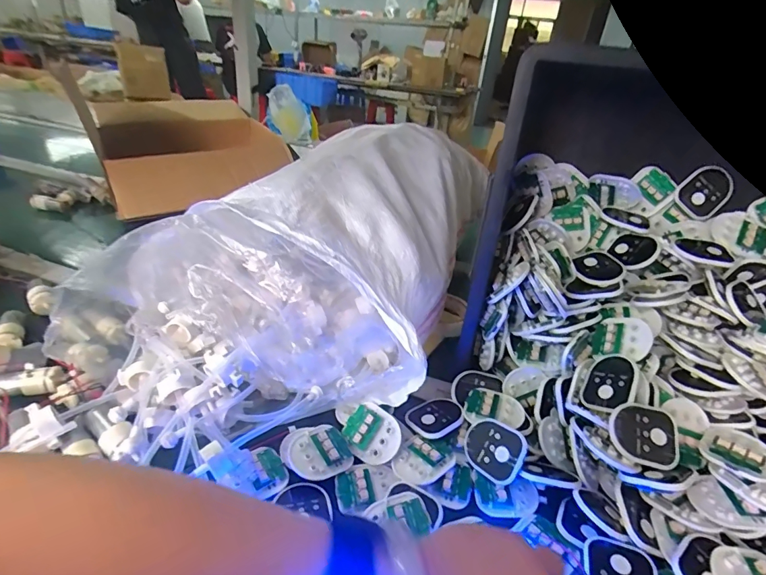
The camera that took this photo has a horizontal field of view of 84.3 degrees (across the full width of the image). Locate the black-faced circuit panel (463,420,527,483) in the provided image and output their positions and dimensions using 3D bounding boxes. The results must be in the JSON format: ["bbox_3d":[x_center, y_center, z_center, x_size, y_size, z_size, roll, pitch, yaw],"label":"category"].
[{"bbox_3d":[0.103,0.151,0.397,0.006,0.052,0.057,30,-8,-42],"label":"black-faced circuit panel"}]

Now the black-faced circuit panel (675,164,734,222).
[{"bbox_3d":[0.375,-0.111,0.491,0.048,0.060,0.006,45,10,5],"label":"black-faced circuit panel"}]

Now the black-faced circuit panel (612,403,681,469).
[{"bbox_3d":[0.225,0.126,0.363,0.056,0.007,0.050,5,66,-3],"label":"black-faced circuit panel"}]

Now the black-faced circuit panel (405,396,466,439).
[{"bbox_3d":[0.056,0.132,0.434,0.056,0.012,0.043,-20,26,-28],"label":"black-faced circuit panel"}]

